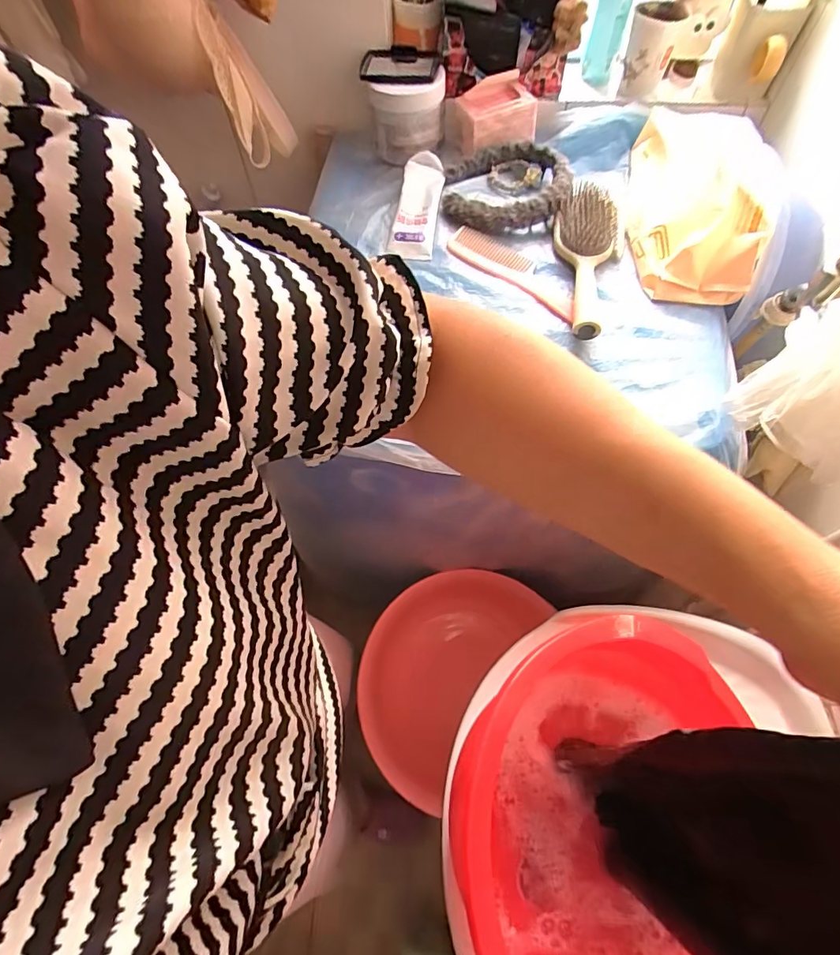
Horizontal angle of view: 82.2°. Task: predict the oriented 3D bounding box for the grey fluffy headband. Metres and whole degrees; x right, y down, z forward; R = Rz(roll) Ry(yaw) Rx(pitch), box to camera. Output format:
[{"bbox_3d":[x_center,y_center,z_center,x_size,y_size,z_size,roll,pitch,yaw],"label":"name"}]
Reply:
[{"bbox_3d":[0.108,-0.376,0.616,0.155,0.039,0.143,-2,62,0],"label":"grey fluffy headband"}]

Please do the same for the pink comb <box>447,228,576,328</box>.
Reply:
[{"bbox_3d":[0.114,-0.247,0.577,0.182,0.011,0.053,38,67,15],"label":"pink comb"}]

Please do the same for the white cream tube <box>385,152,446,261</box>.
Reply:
[{"bbox_3d":[-0.004,-0.351,0.620,0.056,0.029,0.152,7,79,5],"label":"white cream tube"}]

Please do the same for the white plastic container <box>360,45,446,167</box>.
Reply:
[{"bbox_3d":[-0.020,-0.496,0.649,0.107,0.090,0.109,5,63,3],"label":"white plastic container"}]

